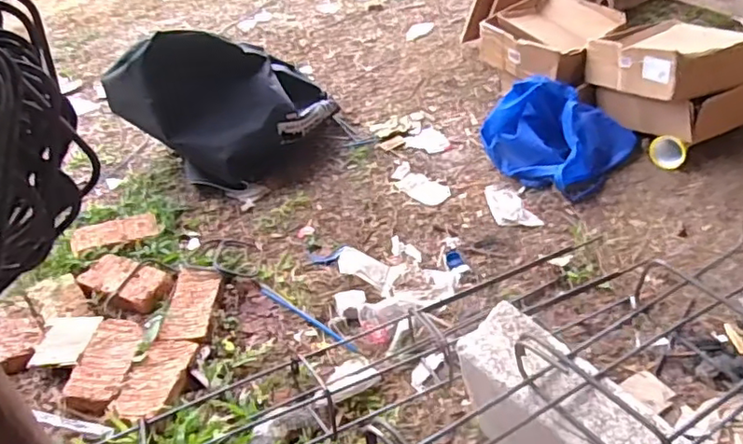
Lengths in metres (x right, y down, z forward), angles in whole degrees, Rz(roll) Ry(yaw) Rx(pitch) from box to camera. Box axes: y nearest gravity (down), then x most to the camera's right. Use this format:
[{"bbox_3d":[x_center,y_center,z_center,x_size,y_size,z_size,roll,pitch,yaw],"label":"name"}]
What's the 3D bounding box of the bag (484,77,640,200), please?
[{"bbox_3d":[0.419,-0.210,1.342,0.256,0.155,0.261,-35,48,-29],"label":"bag"}]

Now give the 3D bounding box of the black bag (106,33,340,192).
[{"bbox_3d":[-0.327,-0.262,1.355,0.462,0.345,0.191,-17,42,-12],"label":"black bag"}]

